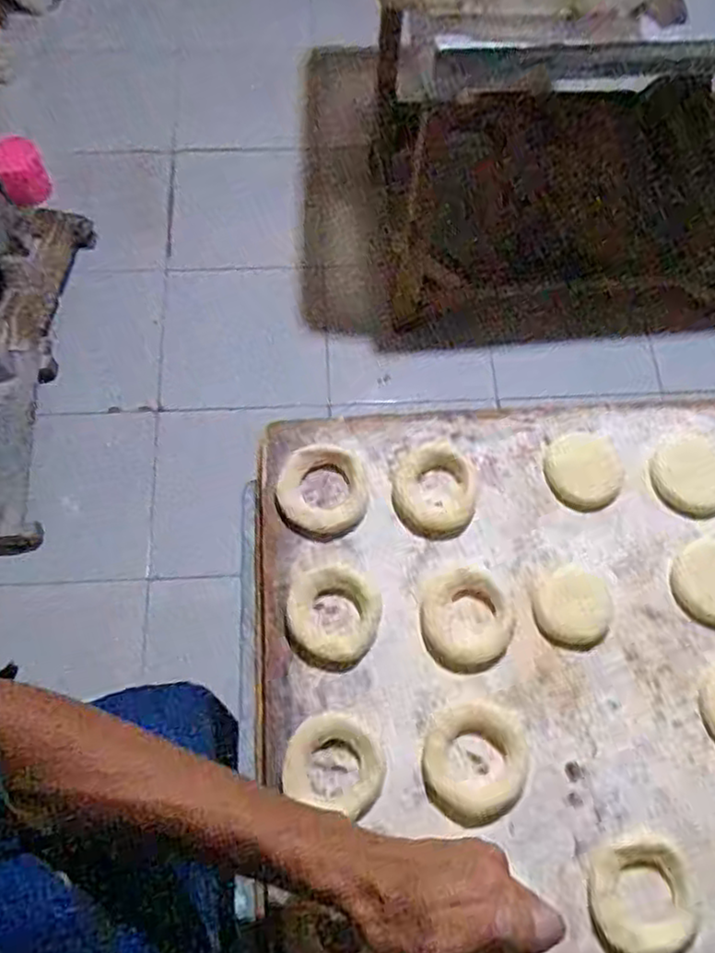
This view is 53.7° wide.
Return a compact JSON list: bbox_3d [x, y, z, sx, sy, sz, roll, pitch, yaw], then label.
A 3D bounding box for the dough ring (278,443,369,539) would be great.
[{"bbox_3d":[-0.027,0.011,0.578,0.070,0.013,0.076,-3,70,-3],"label":"dough ring"}]

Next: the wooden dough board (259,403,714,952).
[{"bbox_3d":[0.214,0.136,0.530,0.557,0.034,0.409,-3,70,-3],"label":"wooden dough board"}]

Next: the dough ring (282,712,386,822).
[{"bbox_3d":[-0.014,0.196,0.486,0.067,0.015,0.061,1,70,-2],"label":"dough ring"}]

